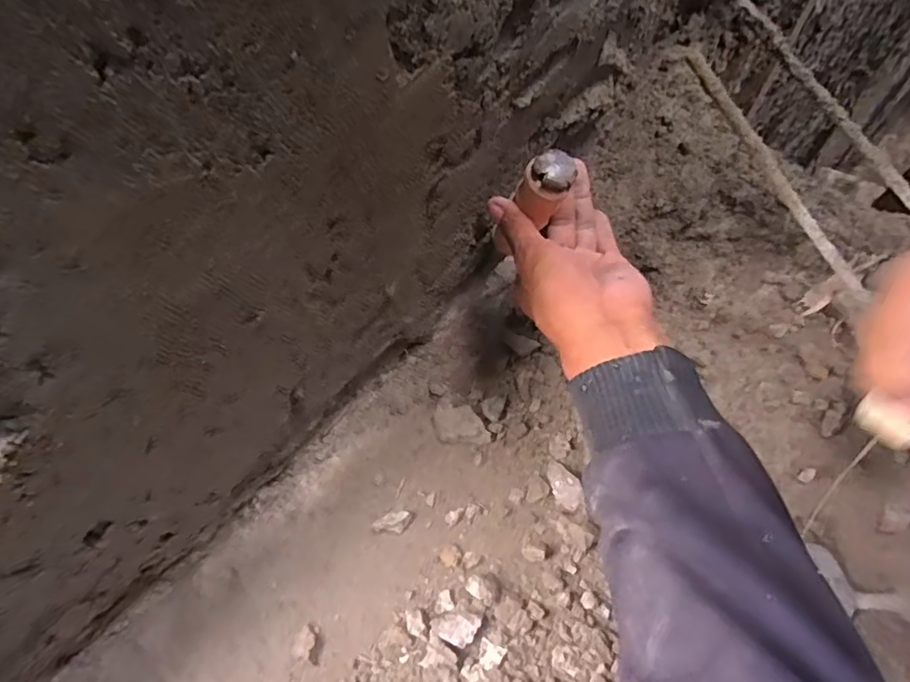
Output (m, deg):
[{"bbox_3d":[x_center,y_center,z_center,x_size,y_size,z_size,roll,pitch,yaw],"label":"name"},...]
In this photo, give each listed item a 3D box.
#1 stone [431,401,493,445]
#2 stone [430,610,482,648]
[{"bbox_3d":[0.006,0.071,0.515,0.051,0.011,0.034,11,68,8],"label":"stone"},{"bbox_3d":[0.000,0.208,0.444,0.031,0.013,0.024,24,70,13],"label":"stone"}]

